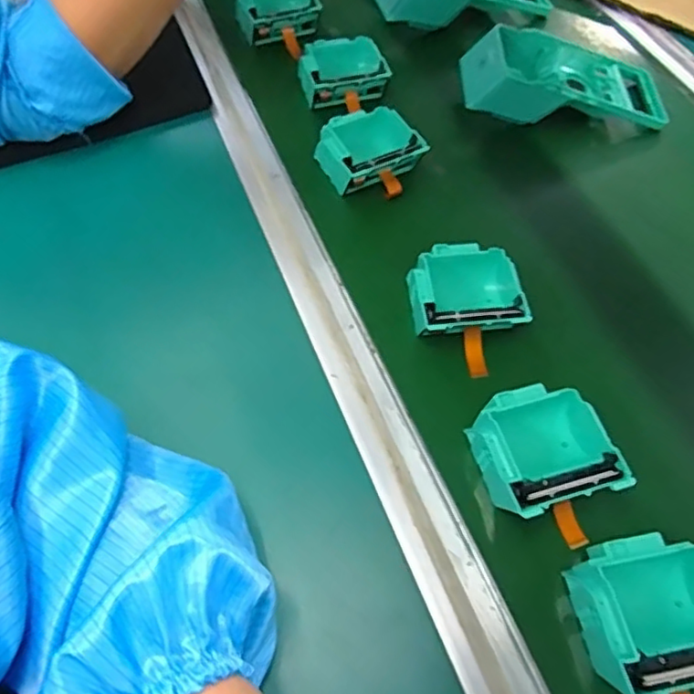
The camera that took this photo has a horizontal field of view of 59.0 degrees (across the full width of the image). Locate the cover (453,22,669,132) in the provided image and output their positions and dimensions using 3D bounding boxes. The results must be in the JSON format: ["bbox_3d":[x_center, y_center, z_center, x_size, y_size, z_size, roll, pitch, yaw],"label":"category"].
[{"bbox_3d":[0.204,-0.257,0.579,0.191,0.051,0.102,2,59,0],"label":"cover"}]

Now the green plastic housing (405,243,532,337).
[{"bbox_3d":[0.084,-0.038,0.446,0.083,0.036,0.080,-2,59,-2],"label":"green plastic housing"}]

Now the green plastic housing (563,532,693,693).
[{"bbox_3d":[0.167,0.151,0.340,0.084,0.046,0.082,-8,60,-6],"label":"green plastic housing"}]

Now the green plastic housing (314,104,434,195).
[{"bbox_3d":[0.017,-0.168,0.531,0.077,0.041,0.077,-23,62,-14],"label":"green plastic housing"}]

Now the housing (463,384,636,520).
[{"bbox_3d":[0.123,0.067,0.391,0.082,0.047,0.080,-14,60,-9],"label":"housing"}]

